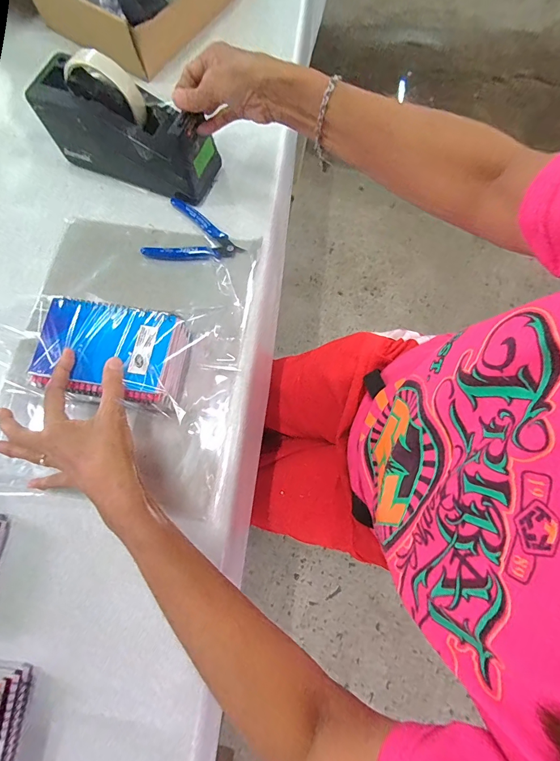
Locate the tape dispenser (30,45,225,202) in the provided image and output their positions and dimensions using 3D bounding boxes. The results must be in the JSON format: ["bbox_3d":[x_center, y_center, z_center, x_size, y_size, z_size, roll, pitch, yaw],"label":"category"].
[{"bbox_3d":[-0.180,-0.298,0.417,0.191,0.112,0.068,22,75,5],"label":"tape dispenser"}]

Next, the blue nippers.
[{"bbox_3d":[-0.103,-0.176,0.448,0.114,0.010,0.084,22,75,5],"label":"blue nippers"}]

